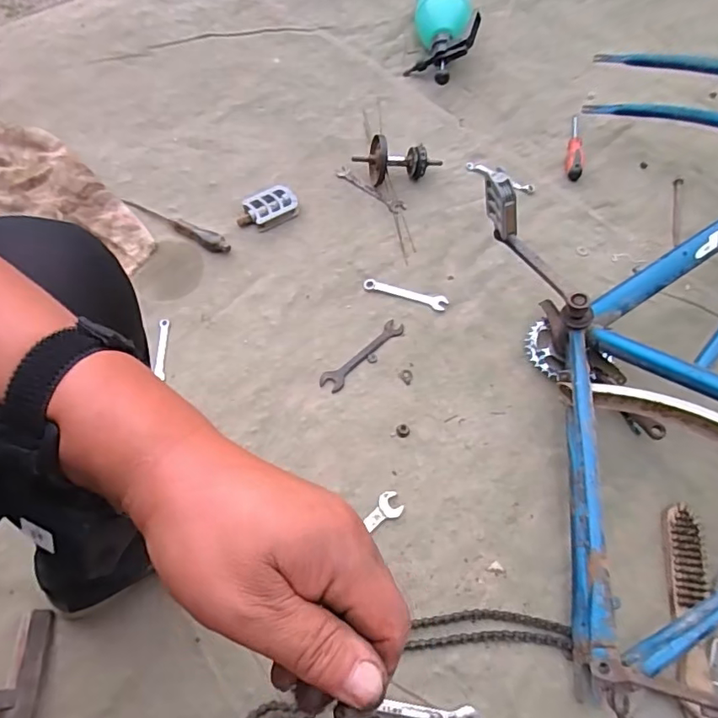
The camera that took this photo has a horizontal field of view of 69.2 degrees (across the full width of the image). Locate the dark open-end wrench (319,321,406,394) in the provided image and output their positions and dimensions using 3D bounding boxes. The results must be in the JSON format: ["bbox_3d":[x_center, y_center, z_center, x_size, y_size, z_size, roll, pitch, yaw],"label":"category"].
[{"bbox_3d":[0.005,-0.007,0.832,0.036,0.004,0.162,41,71,19],"label":"dark open-end wrench"}]

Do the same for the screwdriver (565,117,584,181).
[{"bbox_3d":[0.438,-0.424,1.047,0.034,0.026,0.168,15,65,9],"label":"screwdriver"}]

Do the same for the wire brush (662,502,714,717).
[{"bbox_3d":[0.411,0.313,0.645,0.047,0.027,0.261,10,64,6],"label":"wire brush"}]

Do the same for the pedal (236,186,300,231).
[{"bbox_3d":[-0.168,-0.274,0.956,0.111,0.027,0.070,-29,66,-12],"label":"pedal"}]

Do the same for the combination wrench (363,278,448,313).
[{"bbox_3d":[0.078,-0.111,0.892,0.145,0.004,0.026,15,65,9],"label":"combination wrench"}]

